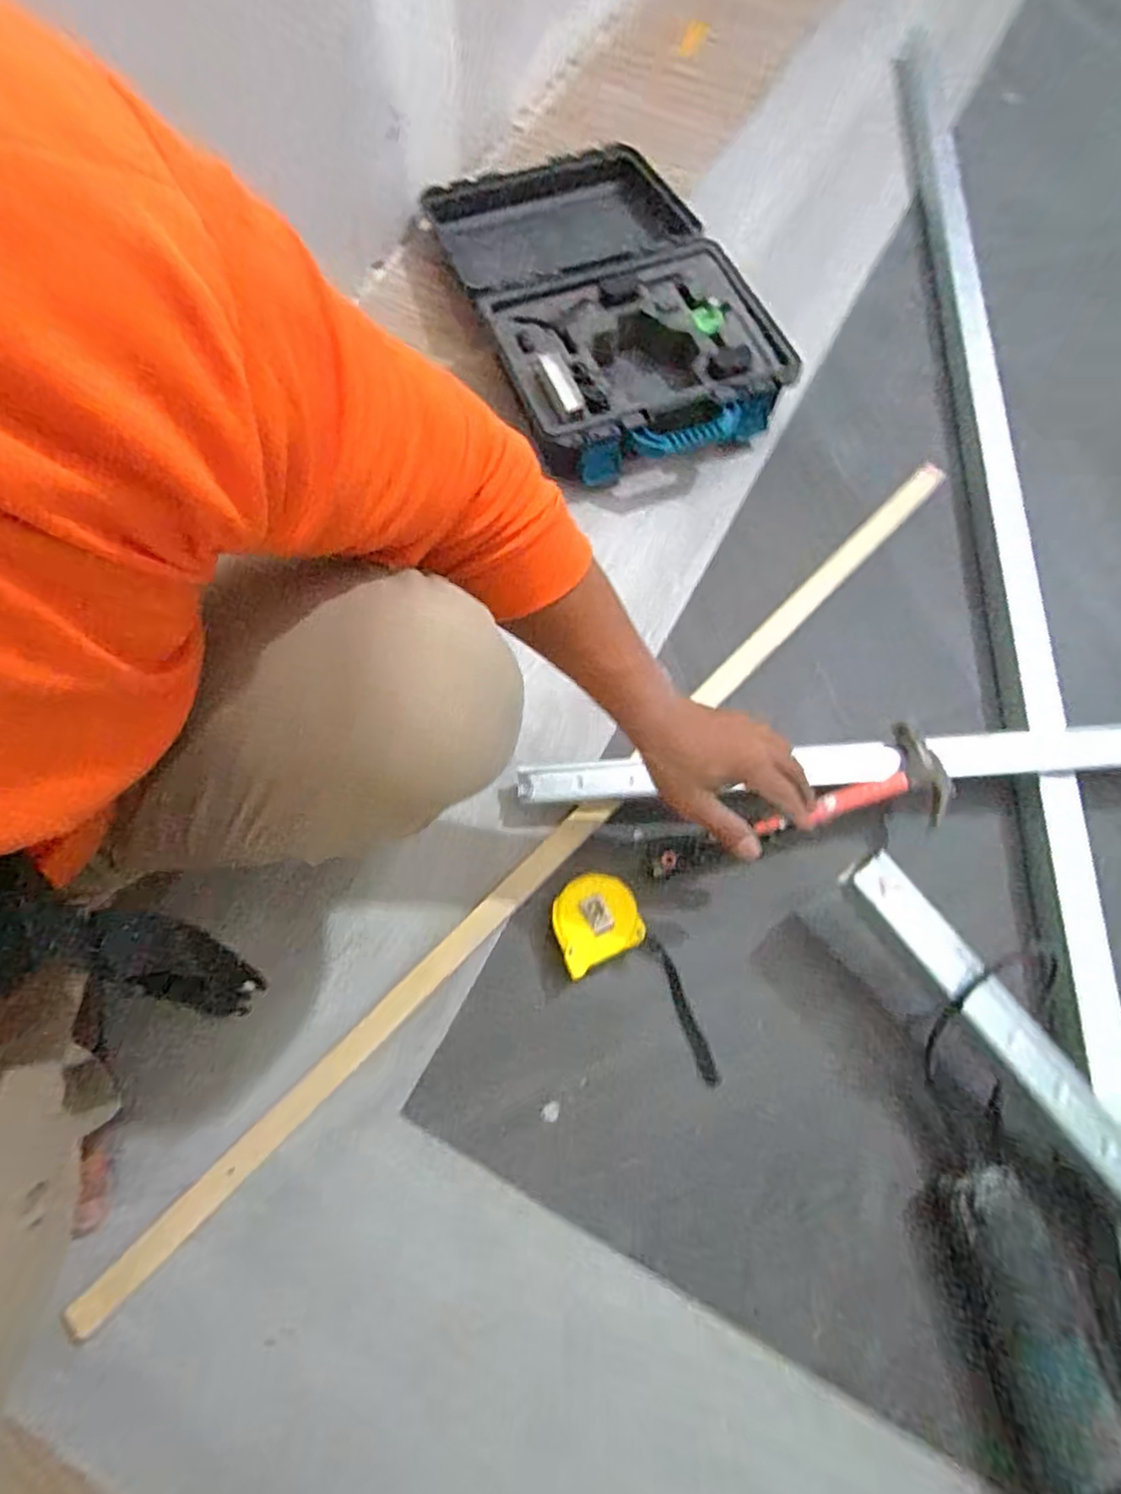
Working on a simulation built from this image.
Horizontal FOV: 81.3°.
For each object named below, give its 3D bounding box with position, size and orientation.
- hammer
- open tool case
[{"bbox_3d":[0.218,0.062,0.618,0.282,0.029,0.084,-18,71,5],"label":"hammer"},{"bbox_3d":[0.050,-0.602,0.879,0.343,0.079,0.582,-21,72,-8],"label":"open tool case"}]

